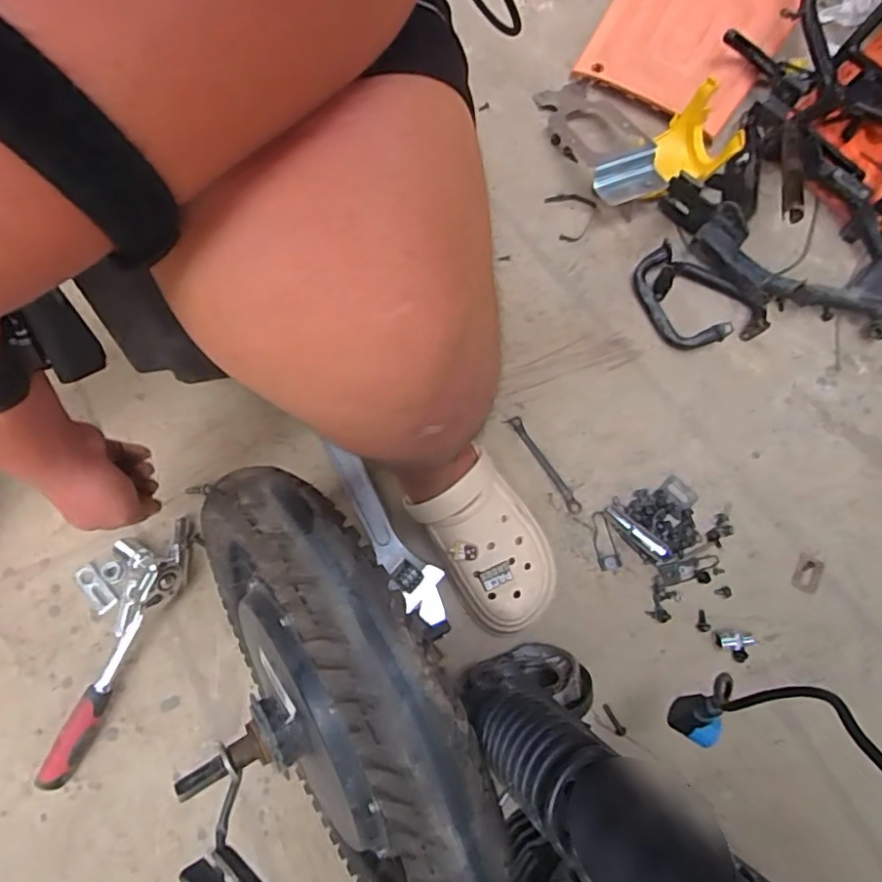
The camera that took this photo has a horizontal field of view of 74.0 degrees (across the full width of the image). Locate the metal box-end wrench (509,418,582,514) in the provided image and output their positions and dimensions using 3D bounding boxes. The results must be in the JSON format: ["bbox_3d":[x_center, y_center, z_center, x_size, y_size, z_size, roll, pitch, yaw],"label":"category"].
[{"bbox_3d":[0.128,0.029,0.718,0.016,0.006,0.138,-29,75,-9],"label":"metal box-end wrench"}]

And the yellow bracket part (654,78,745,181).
[{"bbox_3d":[0.345,-0.407,0.799,0.049,0.108,0.112,-18,73,-6],"label":"yellow bracket part"}]

